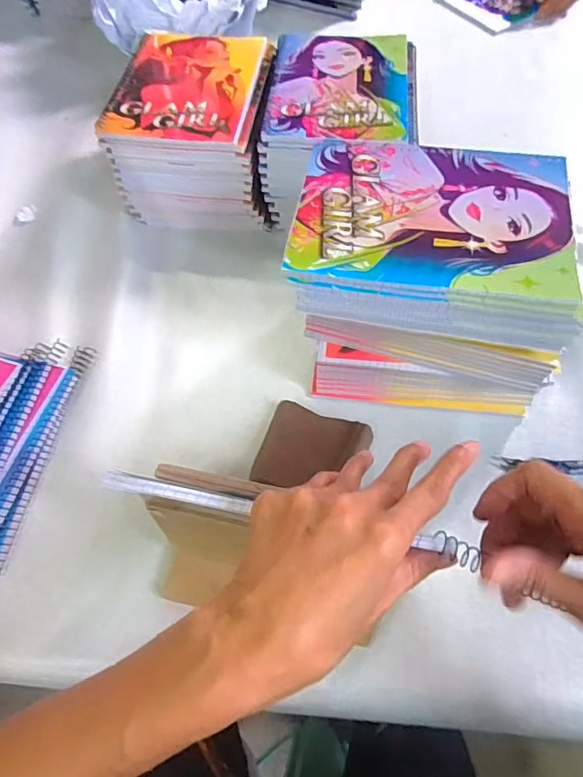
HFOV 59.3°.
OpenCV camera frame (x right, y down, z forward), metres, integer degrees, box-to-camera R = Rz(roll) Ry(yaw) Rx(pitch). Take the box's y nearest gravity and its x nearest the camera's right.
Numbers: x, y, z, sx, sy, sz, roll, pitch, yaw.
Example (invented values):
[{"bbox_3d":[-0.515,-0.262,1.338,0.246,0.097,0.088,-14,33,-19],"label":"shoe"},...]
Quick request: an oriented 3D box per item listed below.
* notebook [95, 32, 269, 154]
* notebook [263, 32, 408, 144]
[{"bbox_3d":[-0.115,-0.340,0.570,0.154,0.011,0.202,6,59,3],"label":"notebook"},{"bbox_3d":[0.052,-0.331,0.554,0.145,0.006,0.193,6,59,3],"label":"notebook"}]

